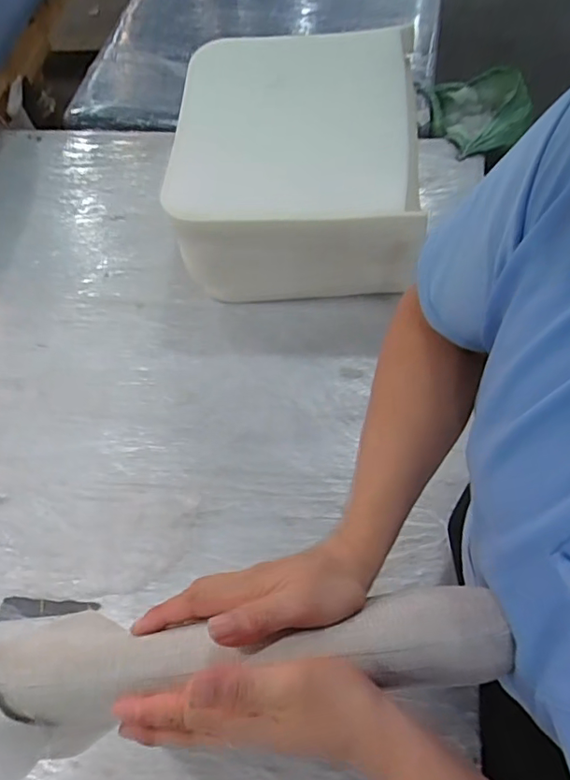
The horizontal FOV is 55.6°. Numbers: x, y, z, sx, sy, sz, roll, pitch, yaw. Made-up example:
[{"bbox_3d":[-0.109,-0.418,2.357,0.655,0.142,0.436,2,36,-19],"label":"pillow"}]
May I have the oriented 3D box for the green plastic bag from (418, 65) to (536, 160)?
[{"bbox_3d":[0.418,-0.607,1.185,0.222,0.083,0.242,6,63,10],"label":"green plastic bag"}]

